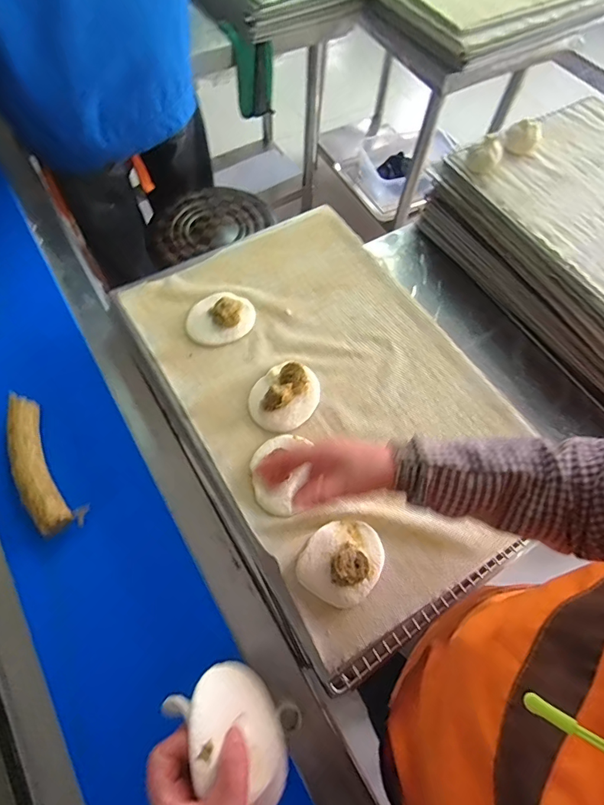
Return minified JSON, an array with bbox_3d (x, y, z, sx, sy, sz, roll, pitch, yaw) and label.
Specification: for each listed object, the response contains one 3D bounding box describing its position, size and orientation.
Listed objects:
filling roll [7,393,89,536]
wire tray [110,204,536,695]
[{"bbox_3d":[-0.358,0.082,0.577,0.062,0.040,0.212,-31,69,-16],"label":"filling roll"},{"bbox_3d":[0.039,-0.027,0.593,0.392,0.040,0.600,-29,69,-16],"label":"wire tray"}]

